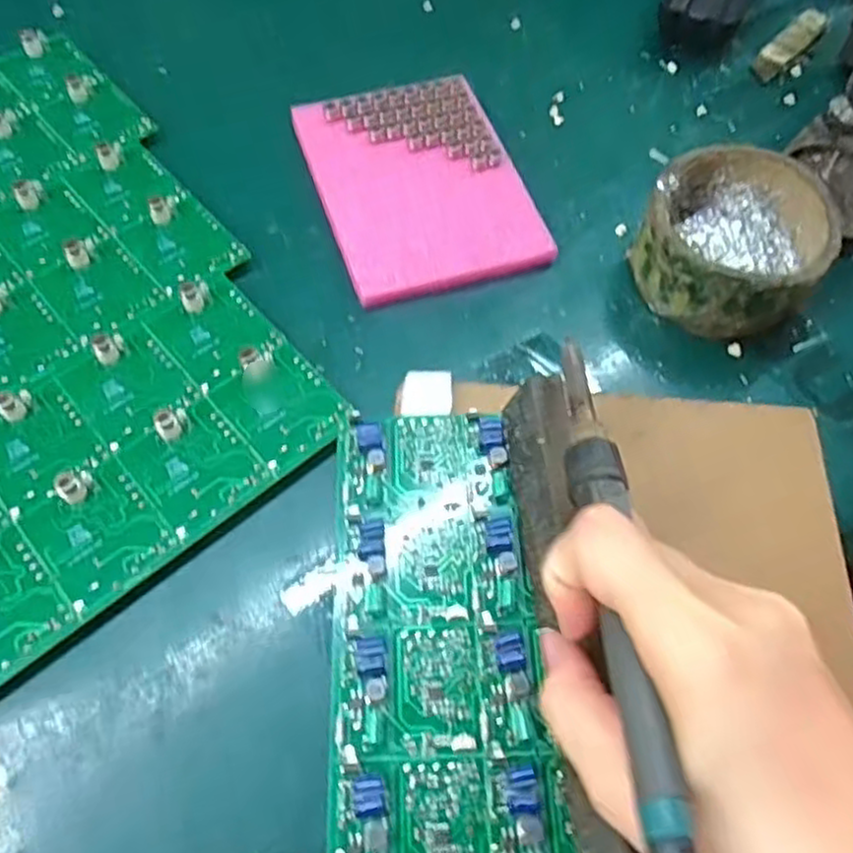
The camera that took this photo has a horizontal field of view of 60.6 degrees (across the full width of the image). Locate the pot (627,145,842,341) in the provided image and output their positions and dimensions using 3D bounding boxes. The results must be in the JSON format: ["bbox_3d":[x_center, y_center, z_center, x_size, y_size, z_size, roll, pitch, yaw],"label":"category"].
[{"bbox_3d":[0.151,-0.094,0.367,0.085,0.045,0.088,1,62,-2],"label":"pot"}]

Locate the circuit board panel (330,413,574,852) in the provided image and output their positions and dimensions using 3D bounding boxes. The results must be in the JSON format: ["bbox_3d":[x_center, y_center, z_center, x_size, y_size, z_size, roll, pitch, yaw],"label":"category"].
[{"bbox_3d":[0.005,0.096,0.263,0.084,0.008,0.225,-5,62,-6],"label":"circuit board panel"}]

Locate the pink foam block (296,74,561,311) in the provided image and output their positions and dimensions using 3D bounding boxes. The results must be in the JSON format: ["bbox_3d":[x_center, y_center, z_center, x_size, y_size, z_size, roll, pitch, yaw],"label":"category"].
[{"bbox_3d":[-0.005,-0.131,0.394,0.102,0.018,0.136,-16,64,-12],"label":"pink foam block"}]

